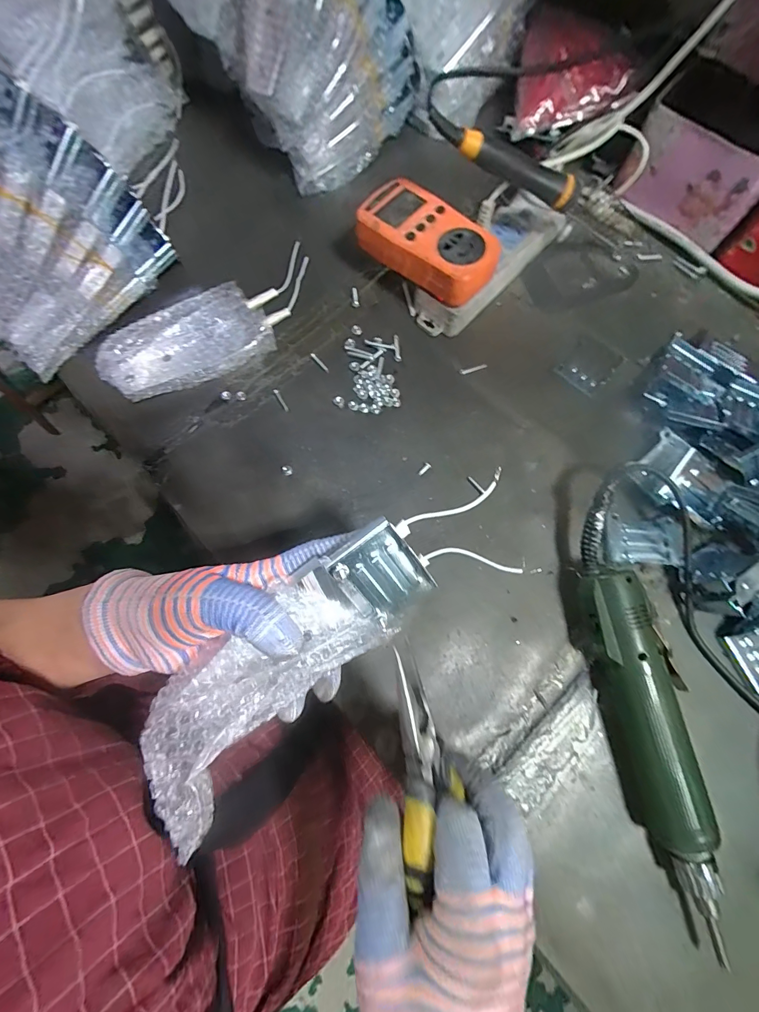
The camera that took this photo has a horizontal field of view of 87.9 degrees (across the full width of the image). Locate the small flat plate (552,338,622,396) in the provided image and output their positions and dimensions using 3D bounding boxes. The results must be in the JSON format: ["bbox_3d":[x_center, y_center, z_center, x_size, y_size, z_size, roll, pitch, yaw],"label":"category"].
[{"bbox_3d":[0.202,-0.137,0.378,0.043,0.010,0.053,39,79,12],"label":"small flat plate"}]

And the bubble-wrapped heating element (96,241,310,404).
[{"bbox_3d":[-0.154,-0.176,0.378,0.223,0.036,0.082,-31,77,-8],"label":"bubble-wrapped heating element"}]

